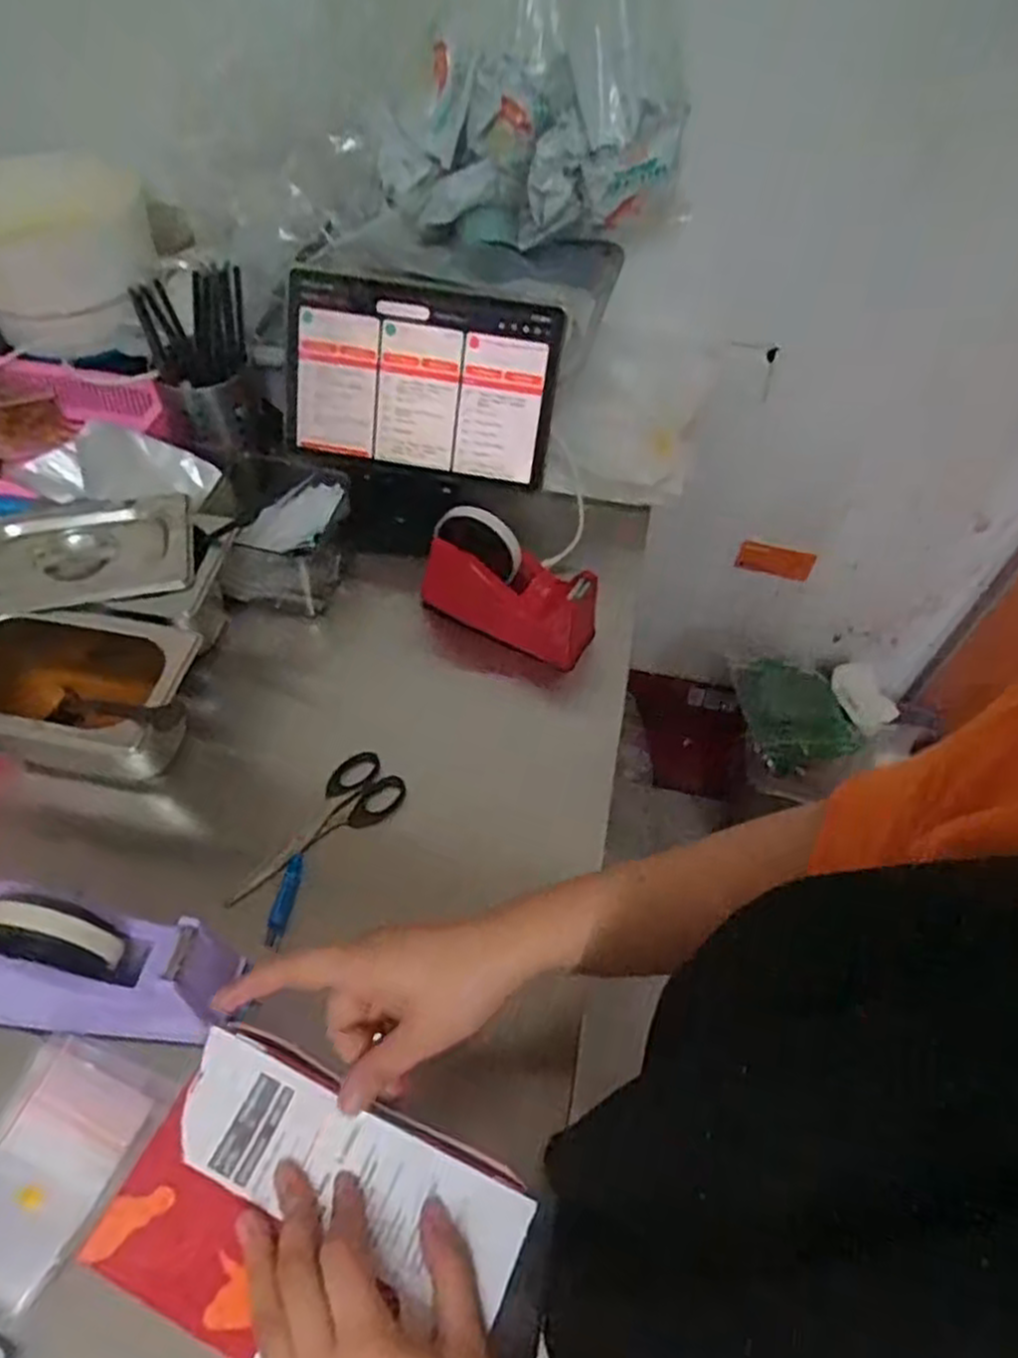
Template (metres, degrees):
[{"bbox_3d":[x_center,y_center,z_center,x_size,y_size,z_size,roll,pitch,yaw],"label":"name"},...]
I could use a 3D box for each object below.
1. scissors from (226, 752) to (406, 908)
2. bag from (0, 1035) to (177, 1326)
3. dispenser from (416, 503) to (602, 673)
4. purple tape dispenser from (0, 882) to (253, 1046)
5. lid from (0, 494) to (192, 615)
[{"bbox_3d":[-0.152,0.110,0.605,0.151,0.027,0.052,-34,62,-24],"label":"scissors"},{"bbox_3d":[-0.272,0.284,0.461,0.080,0.013,0.131,19,55,11],"label":"bag"},{"bbox_3d":[0.002,-0.084,0.692,0.153,0.108,0.046,19,55,11],"label":"dispenser"},{"bbox_3d":[-0.250,0.174,0.482,0.162,0.091,0.065,7,54,3],"label":"purple tape dispenser"},{"bbox_3d":[-0.342,-0.100,0.621,0.174,0.019,0.111,-13,56,-12],"label":"lid"}]

